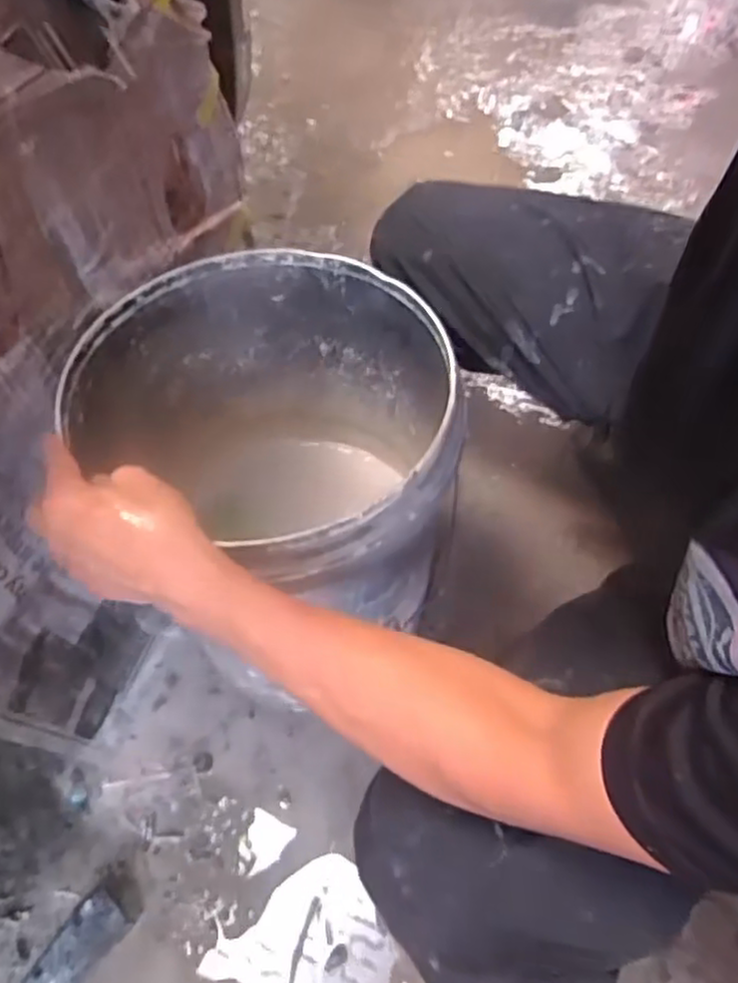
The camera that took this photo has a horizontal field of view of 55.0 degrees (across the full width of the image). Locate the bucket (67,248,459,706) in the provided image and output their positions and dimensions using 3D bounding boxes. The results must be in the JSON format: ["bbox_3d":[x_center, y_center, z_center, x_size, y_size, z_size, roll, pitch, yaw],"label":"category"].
[{"bbox_3d":[-0.061,-0.025,0.653,0.271,0.276,0.305,-34,64,-20],"label":"bucket"}]

